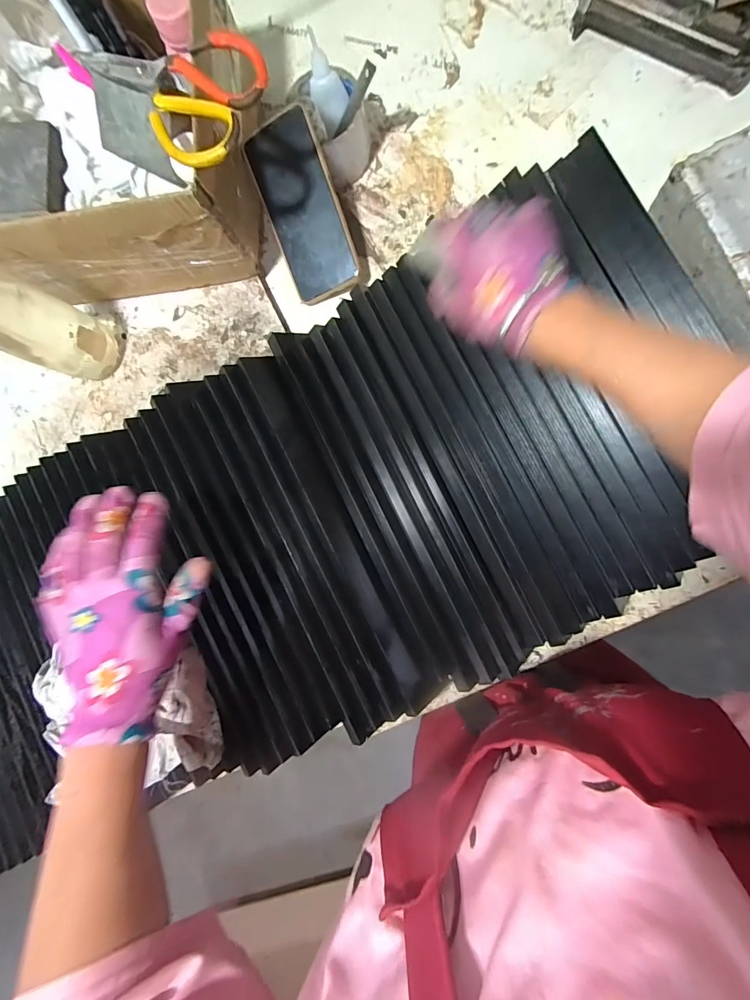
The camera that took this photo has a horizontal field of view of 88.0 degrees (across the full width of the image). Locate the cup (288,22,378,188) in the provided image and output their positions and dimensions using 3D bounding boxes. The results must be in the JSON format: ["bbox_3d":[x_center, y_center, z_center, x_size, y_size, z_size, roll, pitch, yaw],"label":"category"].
[{"bbox_3d":[-0.038,-0.413,0.410,0.076,0.082,0.088,-31,83,6],"label":"cup"}]

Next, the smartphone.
[{"bbox_3d":[-0.077,-0.311,0.418,0.078,0.012,0.169,-14,107,21],"label":"smartphone"}]

